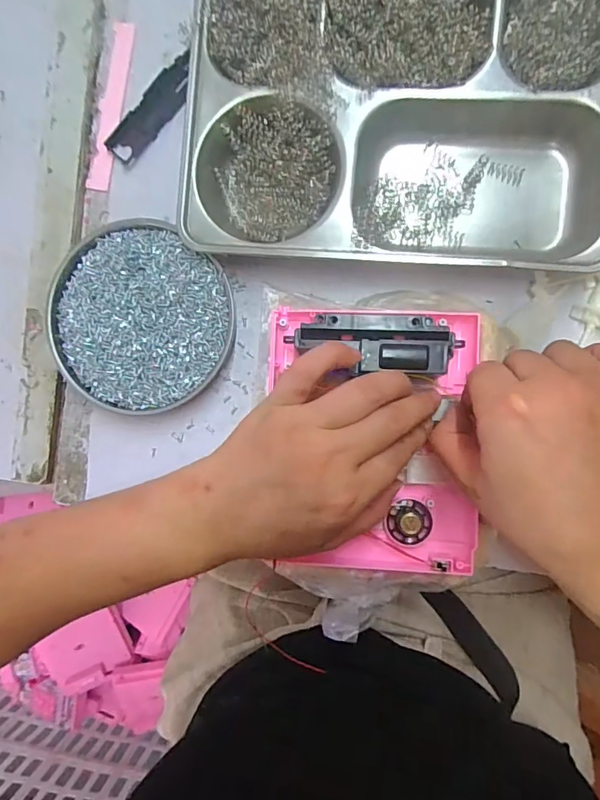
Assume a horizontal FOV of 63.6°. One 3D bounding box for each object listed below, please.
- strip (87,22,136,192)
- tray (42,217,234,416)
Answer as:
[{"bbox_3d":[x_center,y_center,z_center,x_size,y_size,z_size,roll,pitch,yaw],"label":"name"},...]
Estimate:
[{"bbox_3d":[-0.141,-0.219,0.362,0.016,0.004,0.124,10,91,-5],"label":"strip"},{"bbox_3d":[-0.115,-0.059,0.346,0.130,0.019,0.131,0,91,7],"label":"tray"}]

